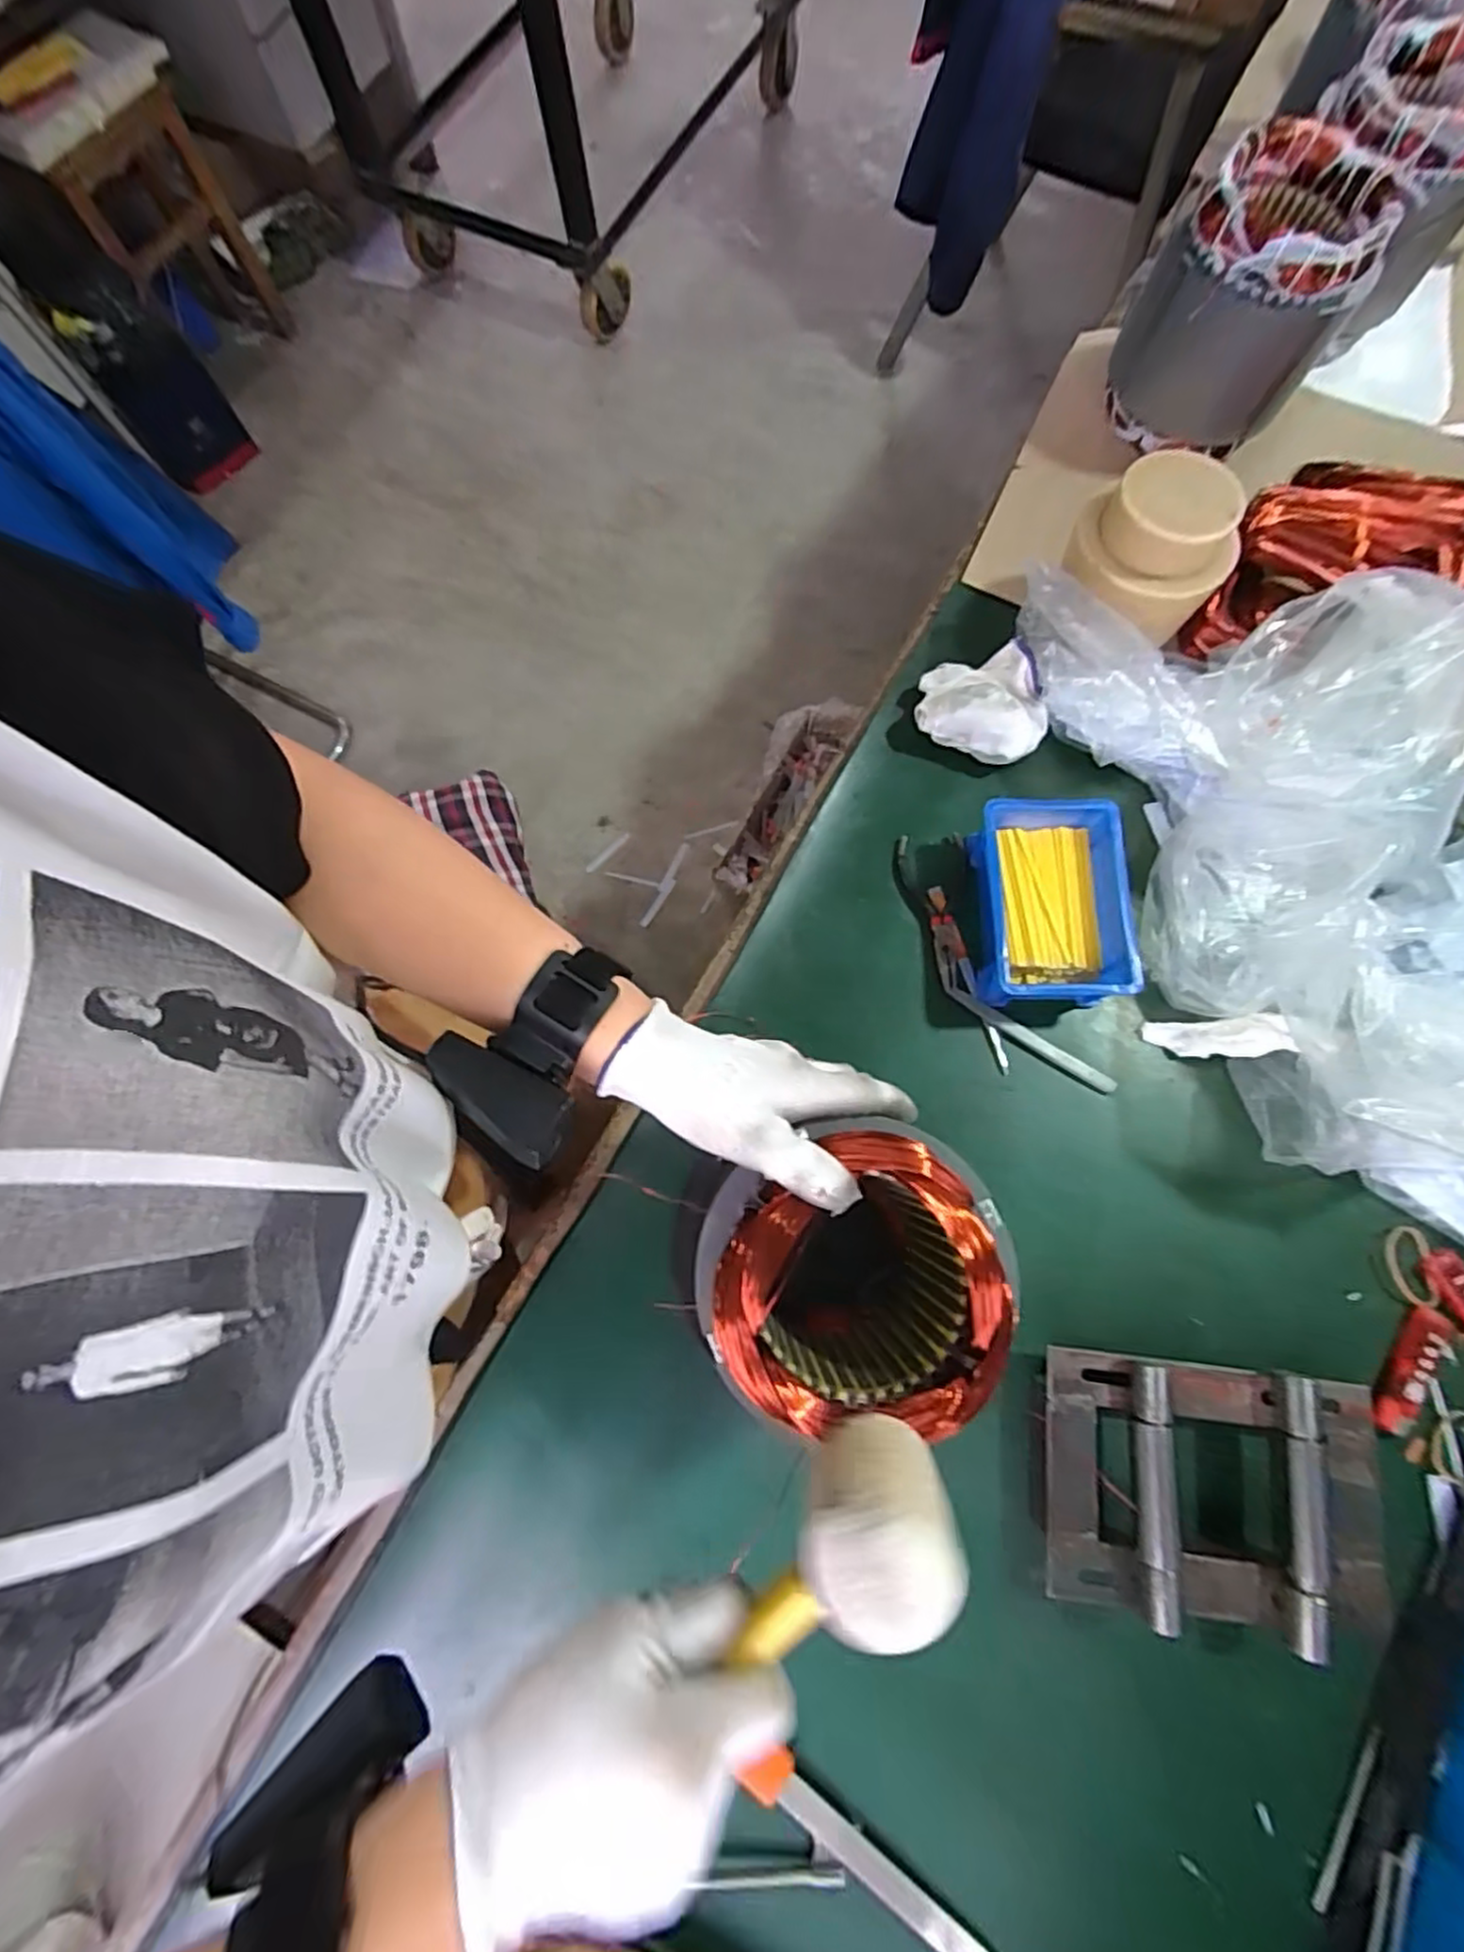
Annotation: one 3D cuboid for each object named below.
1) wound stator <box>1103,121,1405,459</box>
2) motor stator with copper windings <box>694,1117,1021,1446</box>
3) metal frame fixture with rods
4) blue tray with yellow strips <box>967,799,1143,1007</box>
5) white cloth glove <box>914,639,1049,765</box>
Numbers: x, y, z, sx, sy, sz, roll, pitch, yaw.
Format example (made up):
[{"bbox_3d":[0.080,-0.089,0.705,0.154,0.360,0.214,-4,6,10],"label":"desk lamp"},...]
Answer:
[{"bbox_3d":[0.430,-0.567,0.617,0.148,0.178,0.138,0,75,1],"label":"wound stator"},{"bbox_3d":[0.058,0.159,0.401,0.145,0.159,0.132,0,75,1],"label":"motor stator with copper windings"},{"bbox_3d":[0.294,0.313,0.436,0.208,0.054,0.143,6,75,3],"label":"metal frame fixture with rods"},{"bbox_3d":[0.233,-0.053,0.525,0.100,0.048,0.142,1,75,2],"label":"blue tray with yellow strips"},{"bbox_3d":[0.205,-0.225,0.579,0.101,0.044,0.091,19,77,6],"label":"white cloth glove"}]

